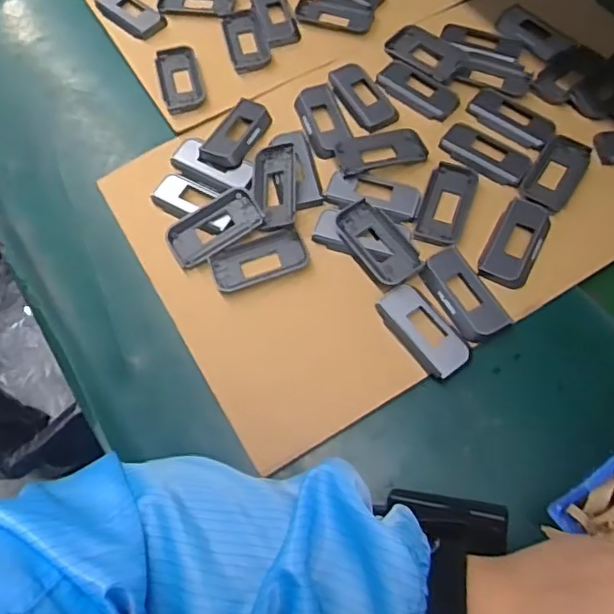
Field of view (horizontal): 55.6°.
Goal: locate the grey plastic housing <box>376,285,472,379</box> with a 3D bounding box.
[{"bbox_3d":[0.086,0.017,0.429,0.036,0.012,0.074,-33,69,-13],"label":"grey plastic housing"}]

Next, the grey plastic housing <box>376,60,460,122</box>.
[{"bbox_3d":[0.099,-0.195,0.524,0.078,0.005,0.037,38,71,17],"label":"grey plastic housing"}]

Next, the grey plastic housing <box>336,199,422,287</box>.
[{"bbox_3d":[0.053,-0.048,0.449,0.037,0.011,0.075,-32,69,-13],"label":"grey plastic housing"}]

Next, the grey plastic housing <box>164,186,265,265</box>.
[{"bbox_3d":[-0.075,-0.065,0.465,0.075,0.015,0.036,-31,68,-12],"label":"grey plastic housing"}]

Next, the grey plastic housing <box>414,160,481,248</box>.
[{"bbox_3d":[0.113,-0.083,0.472,0.037,0.010,0.083,18,67,9],"label":"grey plastic housing"}]

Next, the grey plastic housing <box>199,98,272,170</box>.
[{"bbox_3d":[-0.060,-0.153,0.506,0.039,0.011,0.078,24,68,11],"label":"grey plastic housing"}]

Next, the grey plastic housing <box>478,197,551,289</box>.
[{"bbox_3d":[0.164,-0.051,0.454,0.038,0.011,0.081,26,68,13],"label":"grey plastic housing"}]

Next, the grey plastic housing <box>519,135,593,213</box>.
[{"bbox_3d":[0.208,-0.112,0.484,0.038,0.006,0.082,32,70,15],"label":"grey plastic housing"}]

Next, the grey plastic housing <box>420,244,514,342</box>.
[{"bbox_3d":[0.118,-0.009,0.437,0.038,0.008,0.072,-24,67,-10],"label":"grey plastic housing"}]

